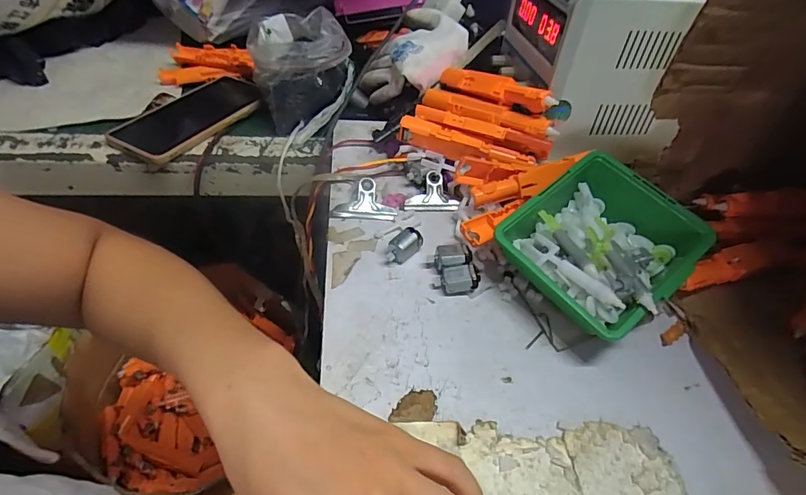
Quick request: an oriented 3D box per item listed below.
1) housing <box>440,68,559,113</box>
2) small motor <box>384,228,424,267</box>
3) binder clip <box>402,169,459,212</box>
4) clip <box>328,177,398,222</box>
[{"bbox_3d":[0.078,-0.141,0.392,0.016,0.021,0.126,-31,43,-26],"label":"housing"},{"bbox_3d":[0.001,0.000,0.352,0.014,0.020,0.032,39,58,24],"label":"small motor"},{"bbox_3d":[0.025,-0.050,0.392,0.047,0.019,0.030,0,51,-4],"label":"binder clip"},{"bbox_3d":[-0.034,-0.041,0.382,0.054,0.017,0.035,-1,51,-5],"label":"clip"}]

